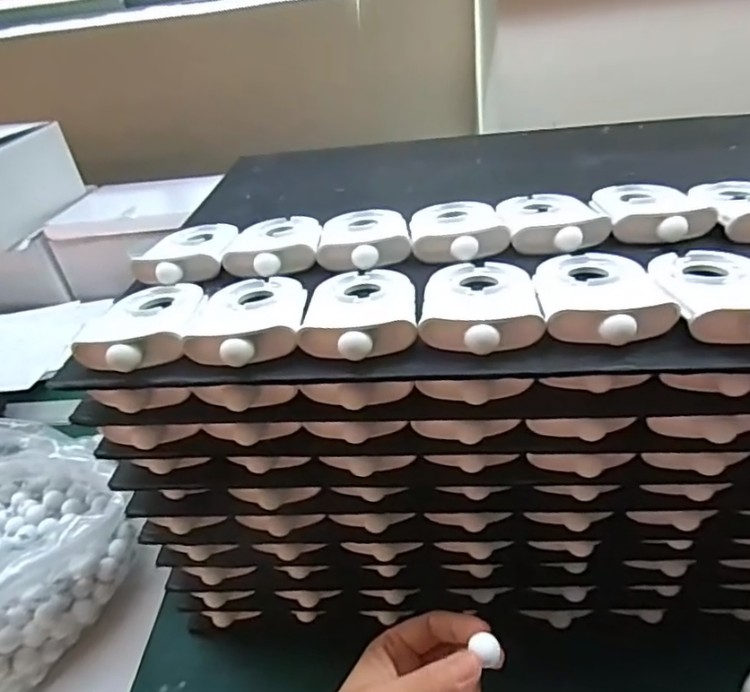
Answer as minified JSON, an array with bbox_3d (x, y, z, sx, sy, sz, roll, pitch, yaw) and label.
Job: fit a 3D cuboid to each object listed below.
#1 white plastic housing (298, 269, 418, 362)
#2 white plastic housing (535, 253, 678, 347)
[{"bbox_3d":[-0.006,-0.023,0.311,0.056,0.015,0.085,-2,36,8],"label":"white plastic housing"},{"bbox_3d":[0.113,-0.029,0.300,0.058,0.017,0.085,-2,36,8],"label":"white plastic housing"}]

